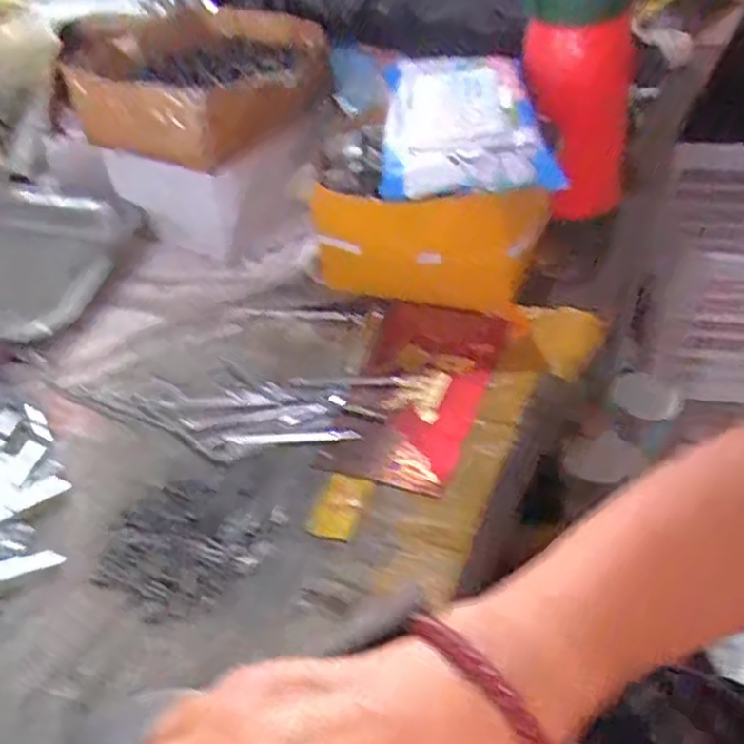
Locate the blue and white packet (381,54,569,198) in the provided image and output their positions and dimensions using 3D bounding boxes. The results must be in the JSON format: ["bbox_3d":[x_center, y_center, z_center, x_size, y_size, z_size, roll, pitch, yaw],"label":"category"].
[{"bbox_3d":[0.062,-0.180,0.522,0.113,0.030,0.172,-5,43,0],"label":"blue and white packet"}]

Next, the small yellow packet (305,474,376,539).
[{"bbox_3d":[-0.018,0.078,0.432,0.028,0.004,0.045,13,46,18],"label":"small yellow packet"}]

